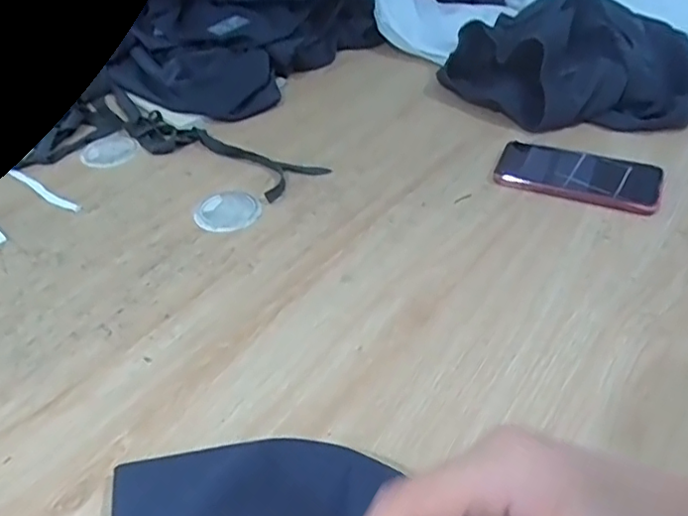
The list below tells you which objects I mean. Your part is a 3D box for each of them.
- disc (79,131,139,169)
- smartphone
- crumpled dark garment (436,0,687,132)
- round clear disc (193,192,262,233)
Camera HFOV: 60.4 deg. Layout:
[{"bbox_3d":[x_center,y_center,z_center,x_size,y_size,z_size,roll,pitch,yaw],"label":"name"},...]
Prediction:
[{"bbox_3d":[-0.277,-0.126,0.701,0.062,0.007,0.064,-1,41,1],"label":"disc"},{"bbox_3d":[0.248,-0.089,0.631,0.164,0.018,0.078,16,44,19],"label":"smartphone"},{"bbox_3d":[0.294,-0.252,0.744,0.306,0.105,0.221,25,48,27],"label":"crumpled dark garment"},{"bbox_3d":[-0.119,-0.049,0.608,0.064,0.004,0.064,-1,41,1],"label":"round clear disc"}]

